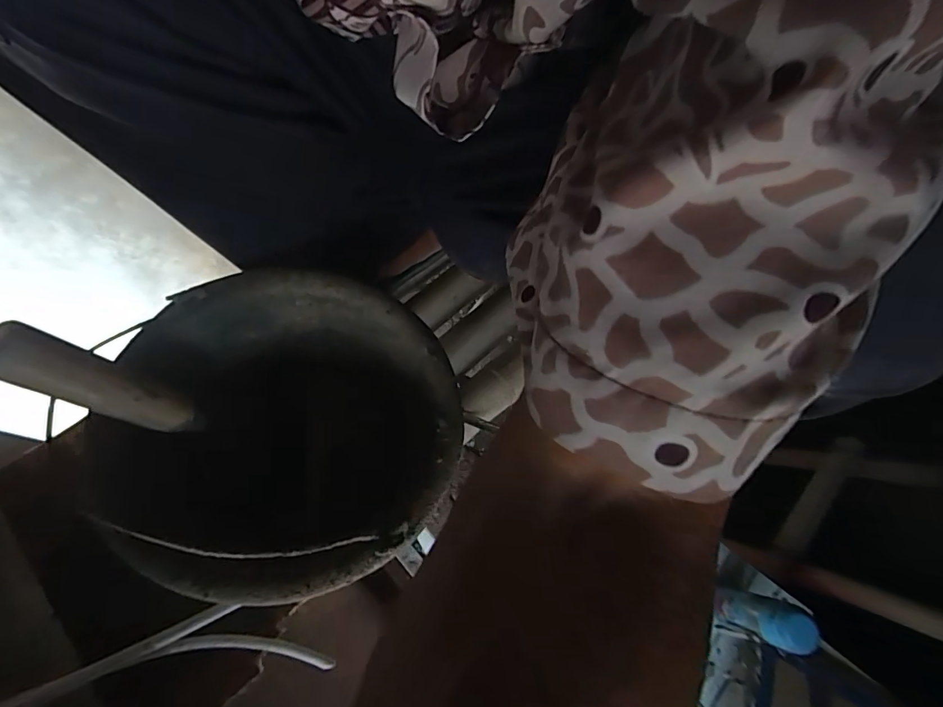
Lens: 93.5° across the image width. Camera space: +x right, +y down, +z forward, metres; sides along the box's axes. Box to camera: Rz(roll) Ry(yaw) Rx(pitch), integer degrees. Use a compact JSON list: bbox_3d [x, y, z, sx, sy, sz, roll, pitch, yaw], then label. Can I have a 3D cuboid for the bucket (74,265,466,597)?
[{"bbox_3d":[-0.127,0.066,0.383,0.222,0.143,0.238,0,65,-1],"label":"bucket"}]

